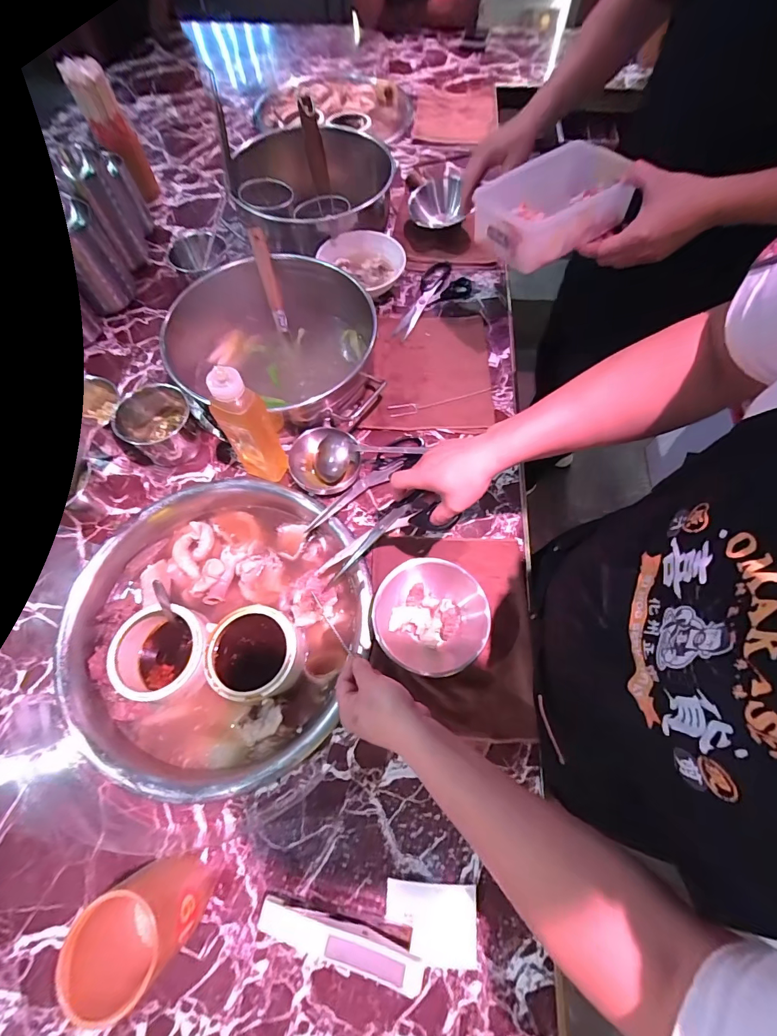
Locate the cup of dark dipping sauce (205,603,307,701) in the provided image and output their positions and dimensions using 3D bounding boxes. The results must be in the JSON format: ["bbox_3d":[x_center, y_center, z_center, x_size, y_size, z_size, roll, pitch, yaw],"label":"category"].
[{"bbox_3d":[-0.186,0.191,0.579,0.119,0.052,0.120,0,66,1],"label":"cup of dark dipping sauce"}]

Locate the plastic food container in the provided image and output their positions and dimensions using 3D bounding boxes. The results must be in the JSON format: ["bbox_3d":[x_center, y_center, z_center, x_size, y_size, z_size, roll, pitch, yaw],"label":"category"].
[{"bbox_3d":[0.236,-0.445,0.587,0.200,0.073,0.136,-22,67,-8],"label":"plastic food container"}]

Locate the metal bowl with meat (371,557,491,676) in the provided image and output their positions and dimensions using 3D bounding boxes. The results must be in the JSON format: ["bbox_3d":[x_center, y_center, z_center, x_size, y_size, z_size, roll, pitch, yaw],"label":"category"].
[{"bbox_3d":[0.057,0.134,0.562,0.151,0.047,0.149,0,66,1],"label":"metal bowl with meat"}]

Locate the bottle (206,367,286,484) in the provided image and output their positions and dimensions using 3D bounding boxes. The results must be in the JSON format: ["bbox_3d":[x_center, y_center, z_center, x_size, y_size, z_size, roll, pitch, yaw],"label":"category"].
[{"bbox_3d":[-0.202,-0.126,0.594,0.062,0.211,0.065,-37,70,-14],"label":"bottle"}]

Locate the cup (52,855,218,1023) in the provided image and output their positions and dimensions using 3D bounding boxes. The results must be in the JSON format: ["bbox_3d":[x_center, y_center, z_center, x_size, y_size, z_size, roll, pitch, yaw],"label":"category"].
[{"bbox_3d":[-0.241,0.407,0.405,0.079,0.129,0.081,0,66,1],"label":"cup"}]

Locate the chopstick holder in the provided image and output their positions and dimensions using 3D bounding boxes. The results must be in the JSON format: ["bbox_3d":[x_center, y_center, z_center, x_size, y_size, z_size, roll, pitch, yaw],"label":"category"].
[{"bbox_3d":[-0.603,-0.842,0.916,0.080,0.242,0.088,-27,68,-10],"label":"chopstick holder"}]

